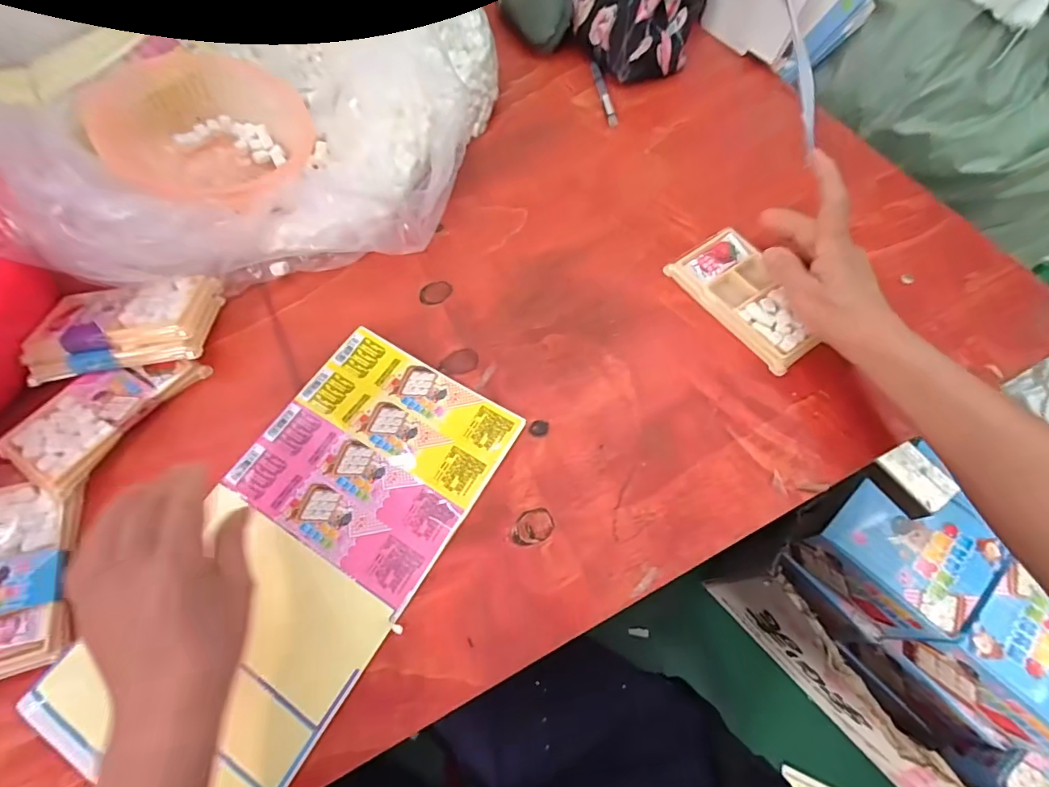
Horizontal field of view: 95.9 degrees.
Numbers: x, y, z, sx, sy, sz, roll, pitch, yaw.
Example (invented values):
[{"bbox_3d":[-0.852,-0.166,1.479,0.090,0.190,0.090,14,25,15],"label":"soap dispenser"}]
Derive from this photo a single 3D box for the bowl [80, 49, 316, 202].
[{"bbox_3d":[-0.301,-0.257,0.463,0.172,0.083,0.156,-27,67,-11],"label":"bowl"}]

